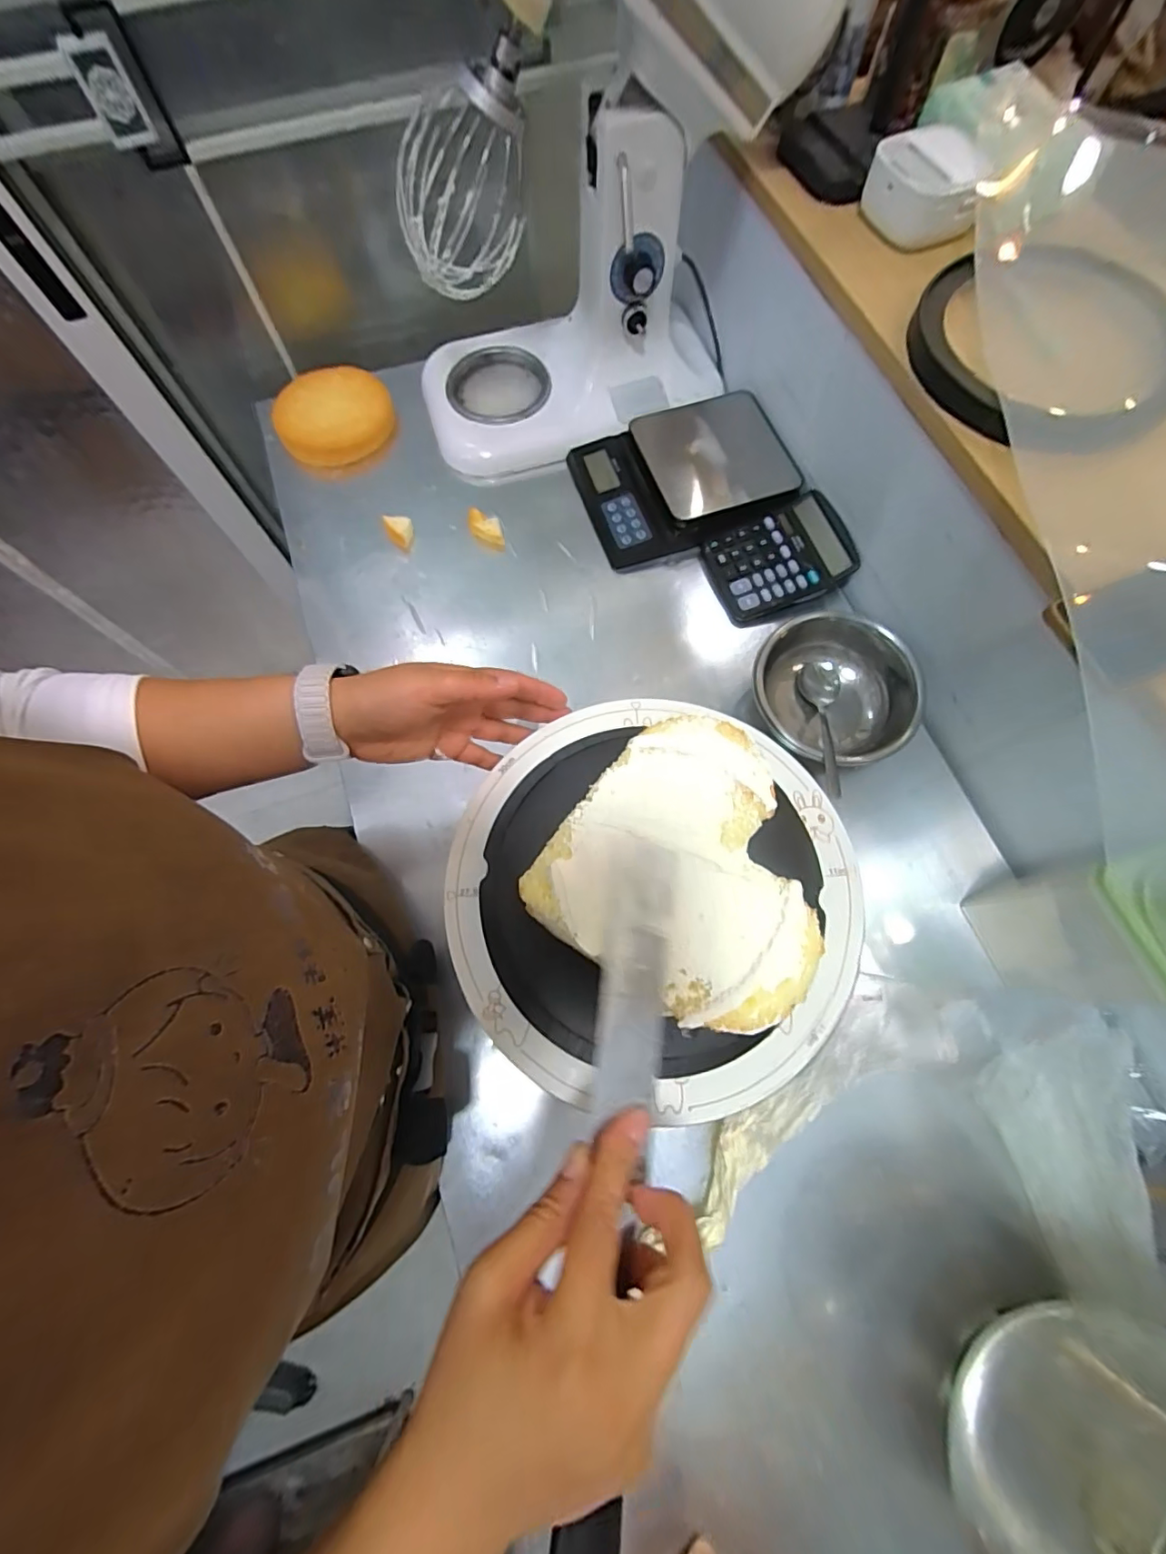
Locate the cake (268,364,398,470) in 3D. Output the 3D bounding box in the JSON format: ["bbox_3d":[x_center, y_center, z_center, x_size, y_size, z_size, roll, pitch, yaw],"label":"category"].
[{"bbox_3d":[-0.329,-0.475,0.714,0.150,0.032,0.160,0,72,0],"label":"cake"}]

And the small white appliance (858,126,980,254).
[{"bbox_3d":[0.311,-0.537,0.502,0.103,0.054,0.061,26,74,9],"label":"small white appliance"}]

